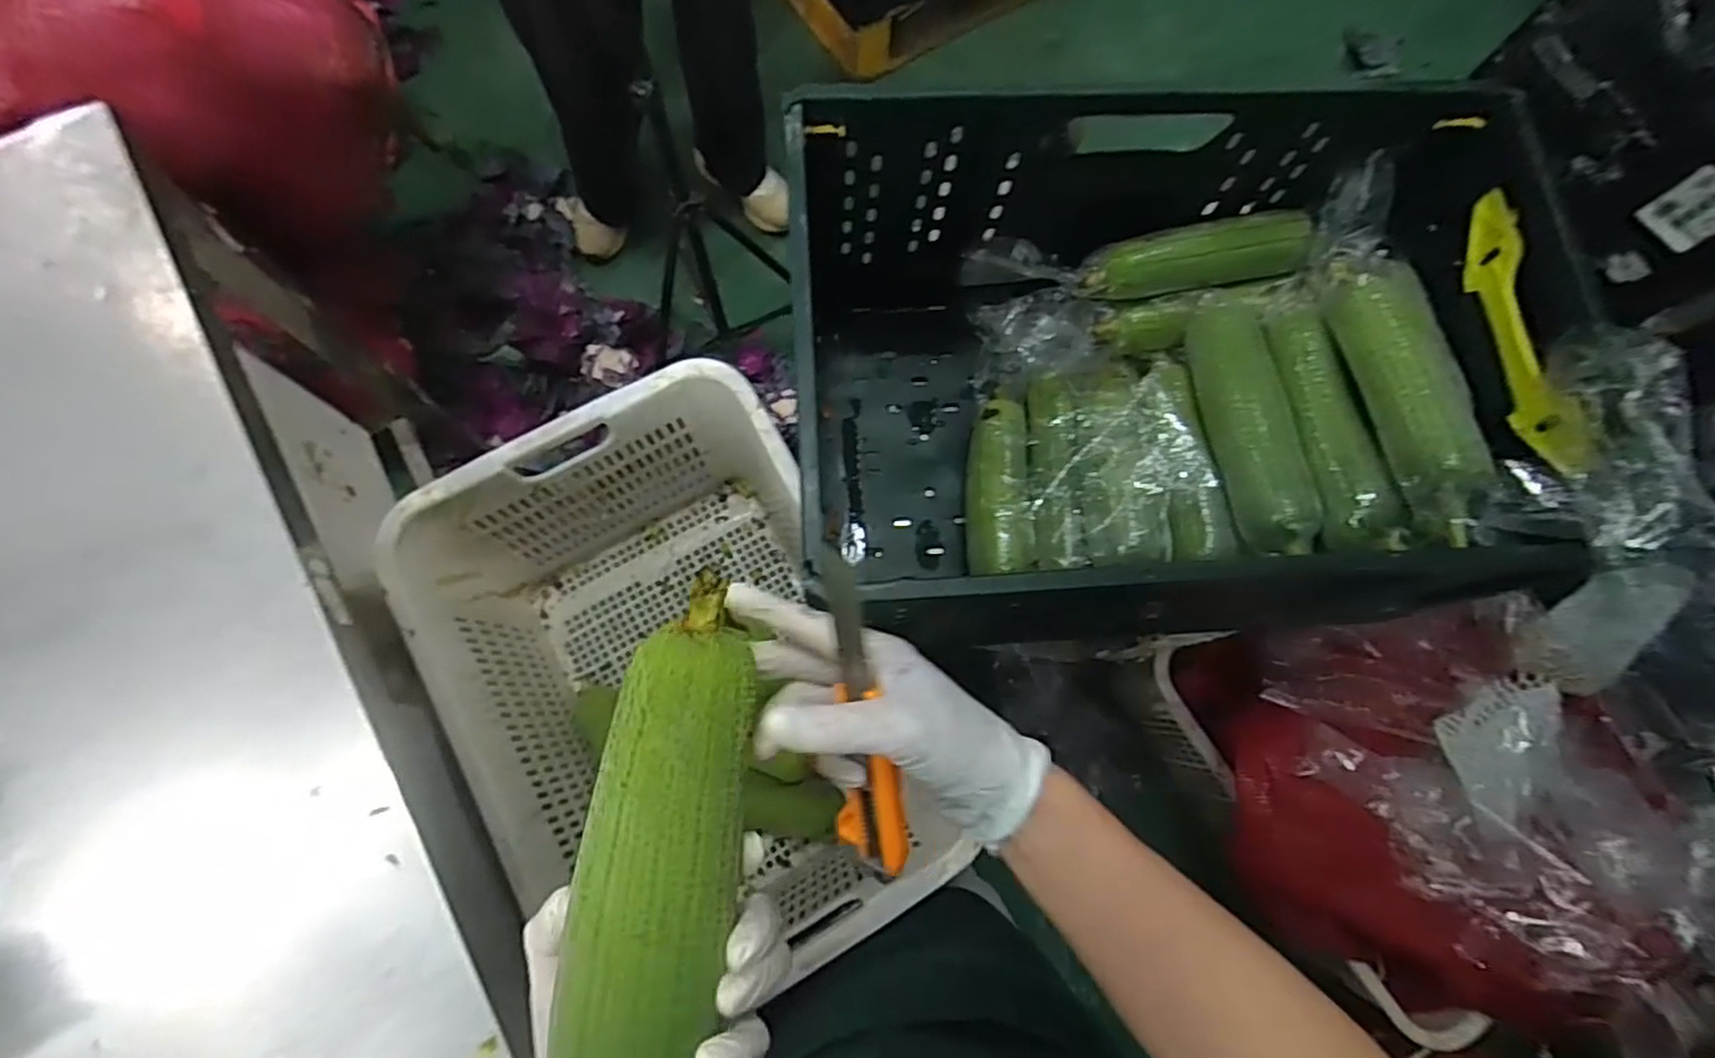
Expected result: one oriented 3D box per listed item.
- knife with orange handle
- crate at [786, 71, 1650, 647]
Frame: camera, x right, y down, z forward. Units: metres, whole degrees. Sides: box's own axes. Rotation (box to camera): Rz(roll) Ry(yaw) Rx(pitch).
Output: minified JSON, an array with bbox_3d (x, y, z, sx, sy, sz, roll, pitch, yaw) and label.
[{"bbox_3d":[0.000,0.091,0.340,0.032,0.019,0.185,-10,117,-5],"label":"knife with orange handle"},{"bbox_3d":[0.215,-0.110,0.626,0.526,0.309,0.380,-3,75,-3],"label":"crate"}]

